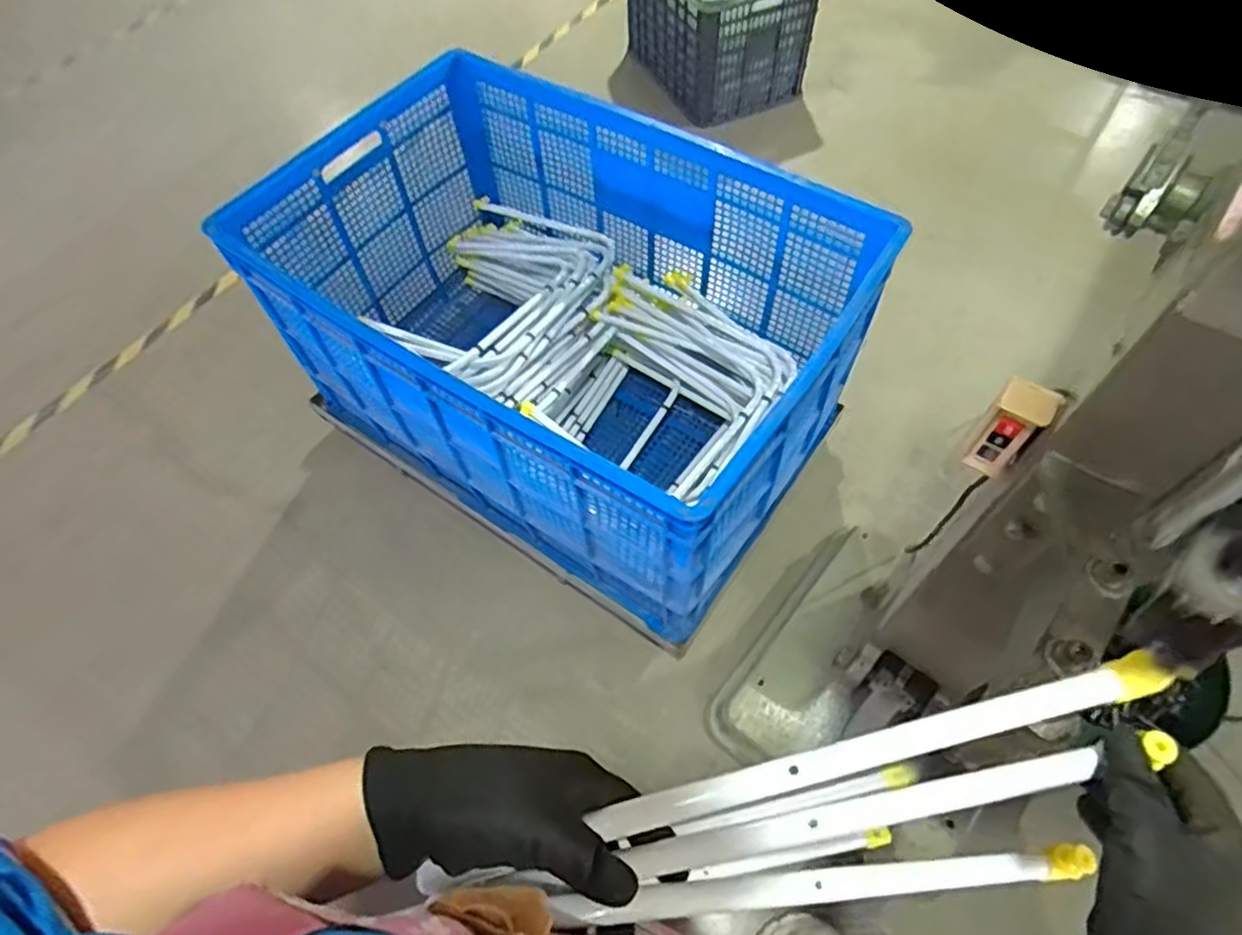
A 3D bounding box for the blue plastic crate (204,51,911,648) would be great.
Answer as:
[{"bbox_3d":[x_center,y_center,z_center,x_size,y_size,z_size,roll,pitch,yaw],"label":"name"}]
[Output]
[{"bbox_3d":[-0.100,-0.252,1.386,1.000,0.593,0.683,28,64,18],"label":"blue plastic crate"}]

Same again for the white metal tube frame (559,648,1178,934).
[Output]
[{"bbox_3d":[0.133,0.205,0.385,0.324,0.157,0.092,-9,59,-9],"label":"white metal tube frame"}]

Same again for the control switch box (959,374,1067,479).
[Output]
[{"bbox_3d":[0.400,-0.038,0.717,0.052,0.112,0.045,37,67,22],"label":"control switch box"}]

